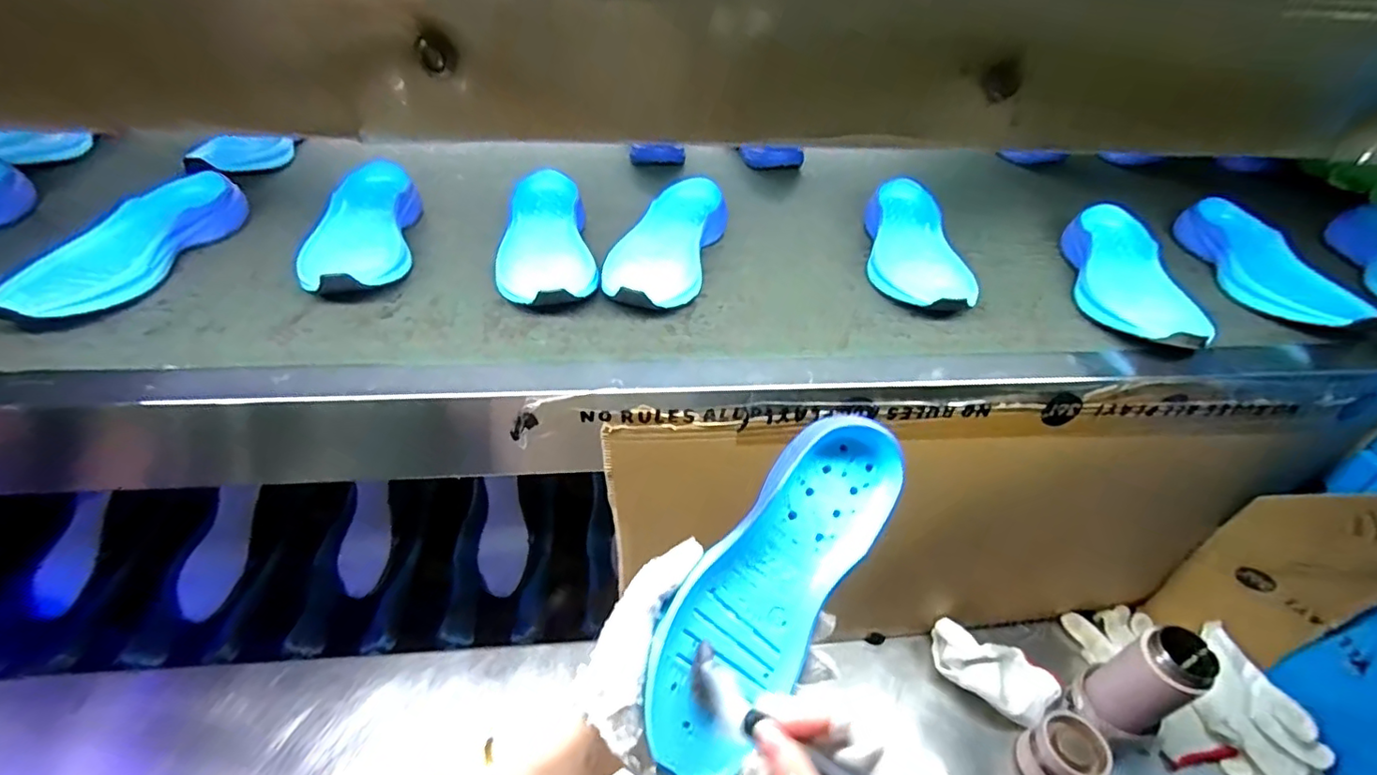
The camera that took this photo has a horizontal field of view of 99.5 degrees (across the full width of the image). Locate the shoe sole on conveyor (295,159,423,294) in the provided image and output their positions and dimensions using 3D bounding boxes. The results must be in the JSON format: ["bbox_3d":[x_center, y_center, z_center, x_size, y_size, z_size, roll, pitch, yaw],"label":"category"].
[{"bbox_3d":[-0.326,-0.156,0.580,0.098,0.058,0.227,-7,41,-14],"label":"shoe sole on conveyor"}]

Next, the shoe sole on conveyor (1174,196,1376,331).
[{"bbox_3d":[0.613,-0.133,0.627,0.075,0.044,0.242,8,39,4],"label":"shoe sole on conveyor"}]

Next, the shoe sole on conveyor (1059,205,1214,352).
[{"bbox_3d":[0.442,-0.115,0.595,0.090,0.051,0.239,14,40,12],"label":"shoe sole on conveyor"}]

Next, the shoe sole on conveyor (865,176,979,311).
[{"bbox_3d":[0.236,-0.151,0.623,0.092,0.046,0.262,6,39,2],"label":"shoe sole on conveyor"}]

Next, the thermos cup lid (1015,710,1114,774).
[{"bbox_3d":[0.398,0.392,0.621,0.058,0.070,0.065,-17,44,-24],"label":"thermos cup lid"}]

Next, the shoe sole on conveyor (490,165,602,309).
[{"bbox_3d":[-0.151,-0.150,0.589,0.101,0.053,0.240,-6,40,-13],"label":"shoe sole on conveyor"}]

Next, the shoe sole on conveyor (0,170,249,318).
[{"bbox_3d":[-0.519,-0.134,0.546,0.069,0.053,0.231,6,39,2],"label":"shoe sole on conveyor"}]

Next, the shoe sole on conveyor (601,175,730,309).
[{"bbox_3d":[-0.022,-0.144,0.592,0.091,0.057,0.237,11,40,8],"label":"shoe sole on conveyor"}]

